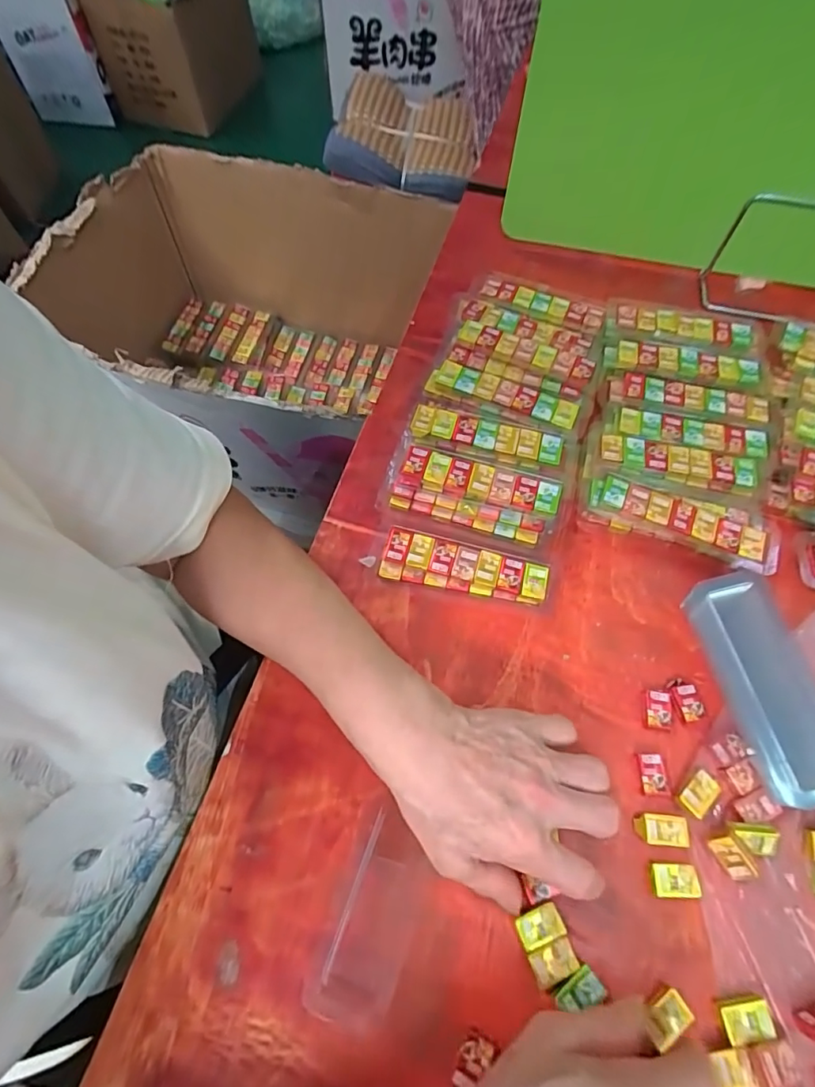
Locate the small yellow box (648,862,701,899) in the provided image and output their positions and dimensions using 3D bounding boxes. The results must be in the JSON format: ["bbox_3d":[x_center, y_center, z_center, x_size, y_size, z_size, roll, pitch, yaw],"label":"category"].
[{"bbox_3d":[0.158,0.200,0.302,0.026,0.010,0.018,1,64,0],"label":"small yellow box"}]

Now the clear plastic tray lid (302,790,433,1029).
[{"bbox_3d":[-0.018,0.213,0.293,0.045,0.004,0.105,21,66,9],"label":"clear plastic tray lid"}]

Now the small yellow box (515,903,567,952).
[{"bbox_3d":[0.075,0.217,0.289,0.026,0.004,0.017,-18,65,-9],"label":"small yellow box"}]

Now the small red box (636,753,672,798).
[{"bbox_3d":[0.158,0.149,0.327,0.017,0.008,0.025,0,64,0],"label":"small red box"}]

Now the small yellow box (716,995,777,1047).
[{"bbox_3d":[0.181,0.255,0.273,0.026,0.008,0.018,-8,64,-4],"label":"small yellow box"}]

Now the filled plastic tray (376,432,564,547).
[{"bbox_3d":[0.049,-0.039,0.398,0.131,0.036,0.050,16,65,8],"label":"filled plastic tray"}]

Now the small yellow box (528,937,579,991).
[{"bbox_3d":[0.081,0.232,0.282,0.025,0.004,0.017,-19,66,-10],"label":"small yellow box"}]

